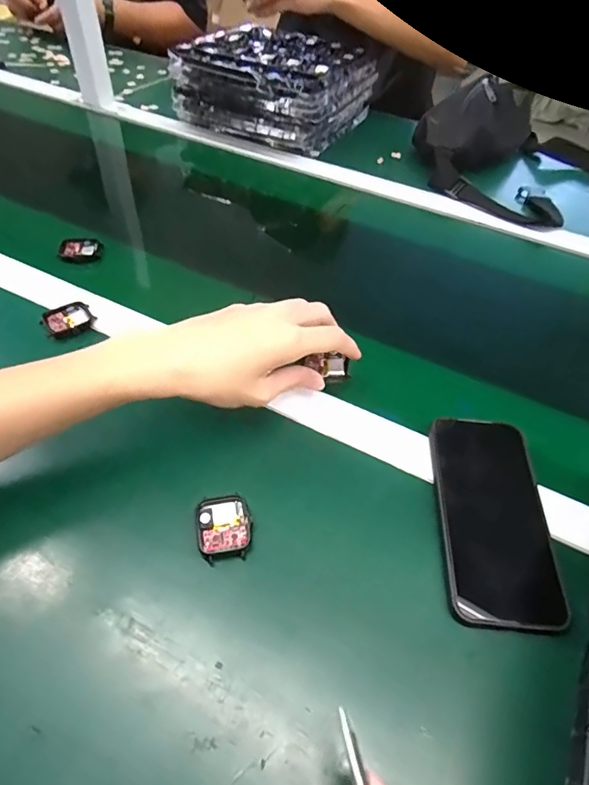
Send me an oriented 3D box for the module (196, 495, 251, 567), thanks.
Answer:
[{"bbox_3d":[-0.051,0.096,0.334,0.037,0.011,0.044,-7,50,-10],"label":"module"}]

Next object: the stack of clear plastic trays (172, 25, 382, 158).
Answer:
[{"bbox_3d":[-0.027,-0.536,0.814,0.266,0.109,0.269,24,51,16],"label":"stack of clear plastic trays"}]

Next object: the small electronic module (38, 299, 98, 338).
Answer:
[{"bbox_3d":[-0.223,-0.070,0.460,0.044,0.010,0.043,-30,57,-26],"label":"small electronic module"}]

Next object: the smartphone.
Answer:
[{"bbox_3d":[0.148,0.088,0.351,0.077,0.009,0.162,7,49,1],"label":"smartphone"}]

